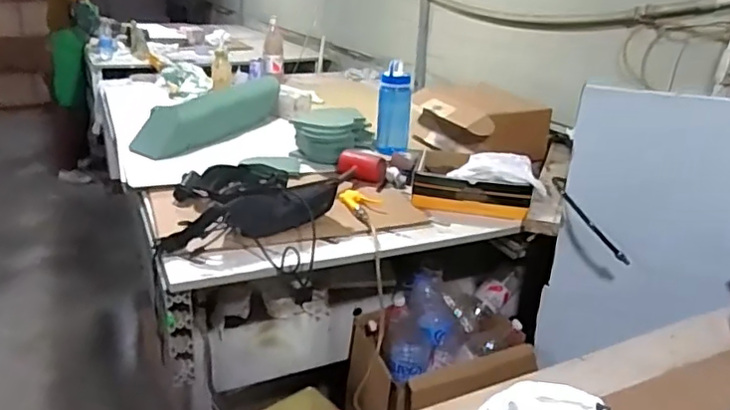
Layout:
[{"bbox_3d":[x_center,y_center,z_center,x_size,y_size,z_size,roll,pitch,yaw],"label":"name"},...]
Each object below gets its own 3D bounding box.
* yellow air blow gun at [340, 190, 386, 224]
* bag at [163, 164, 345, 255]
[{"bbox_3d":[-0.003,0.001,1.495,0.096,0.025,0.170,-8,25,-24],"label":"yellow air blow gun"},{"bbox_3d":[-0.274,-0.020,1.420,0.393,0.071,0.386,-2,23,-10],"label":"bag"}]

